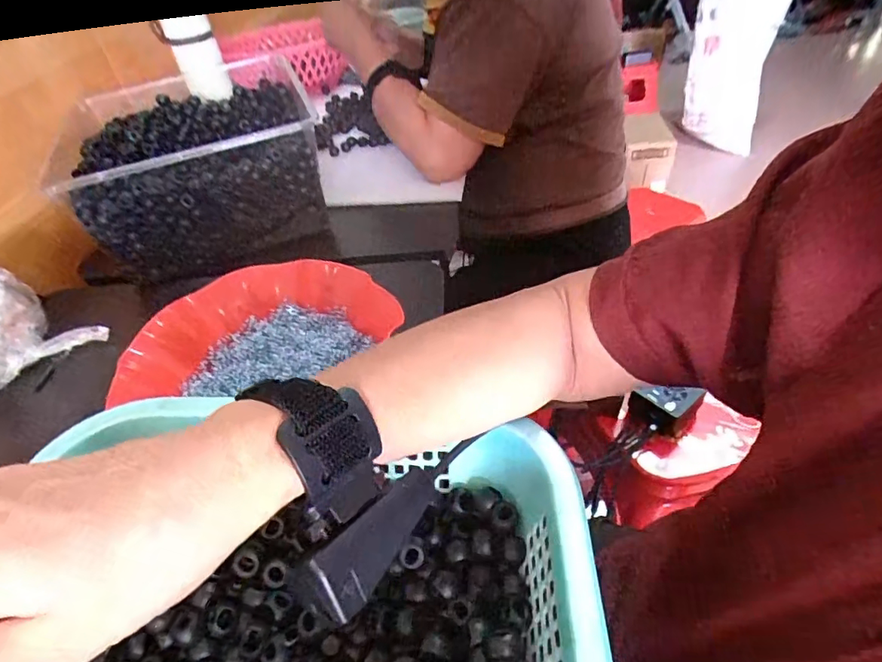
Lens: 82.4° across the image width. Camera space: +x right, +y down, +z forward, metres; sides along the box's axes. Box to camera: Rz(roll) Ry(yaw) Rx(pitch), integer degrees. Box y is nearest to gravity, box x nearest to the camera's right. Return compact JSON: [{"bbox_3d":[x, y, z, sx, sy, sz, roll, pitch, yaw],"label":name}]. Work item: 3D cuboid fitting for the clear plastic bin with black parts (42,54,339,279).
[{"bbox_3d":[-0.298,-0.214,0.667,0.273,0.155,0.292,-16,43,-9],"label":"clear plastic bin with black parts"}]

